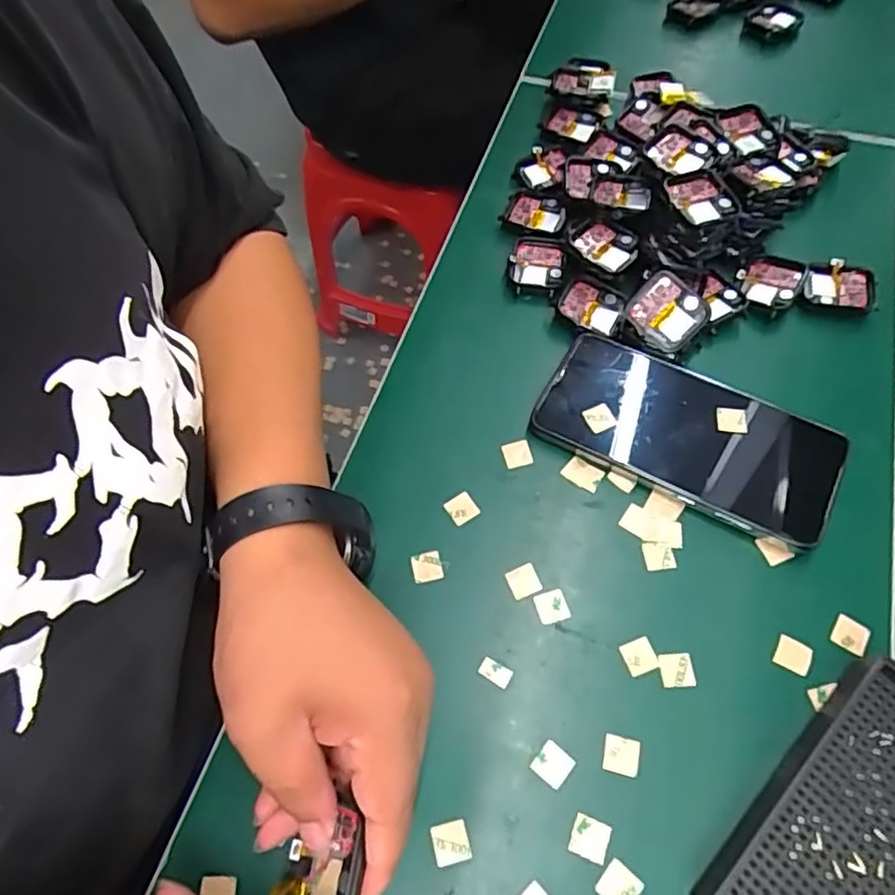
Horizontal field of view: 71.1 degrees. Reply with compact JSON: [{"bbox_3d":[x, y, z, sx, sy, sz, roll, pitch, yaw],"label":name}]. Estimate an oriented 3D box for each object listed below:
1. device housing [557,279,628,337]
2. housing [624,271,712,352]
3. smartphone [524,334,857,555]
[{"bbox_3d":[0.092,-0.089,0.403,0.040,0.011,0.033,15,64,10],"label":"device housing"},{"bbox_3d":[0.132,-0.082,0.377,0.043,0.006,0.036,43,114,8],"label":"housing"},{"bbox_3d":[0.134,-0.011,0.355,0.160,0.011,0.079,26,68,17],"label":"smartphone"}]

